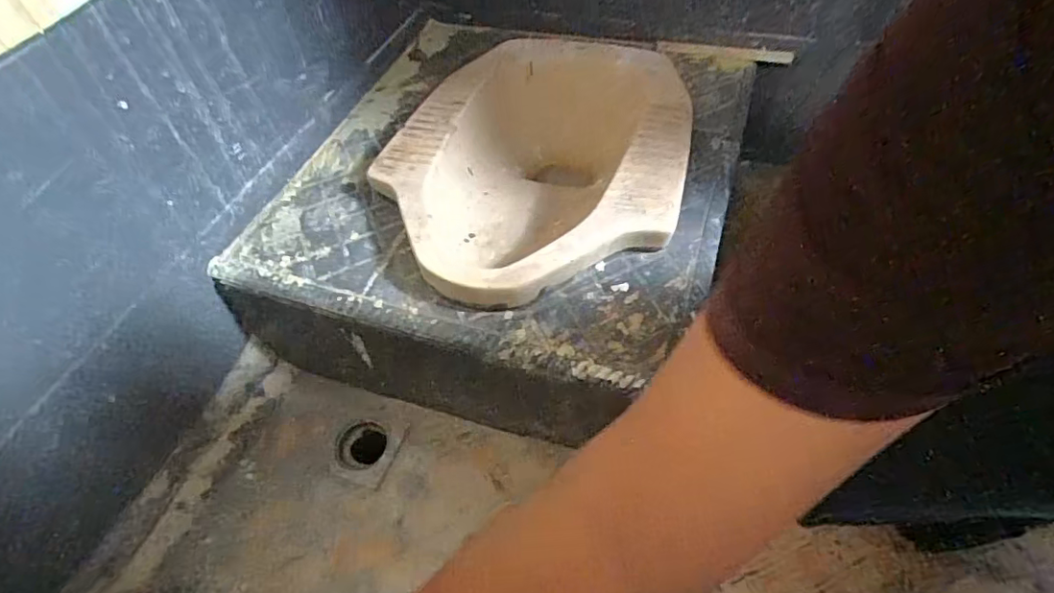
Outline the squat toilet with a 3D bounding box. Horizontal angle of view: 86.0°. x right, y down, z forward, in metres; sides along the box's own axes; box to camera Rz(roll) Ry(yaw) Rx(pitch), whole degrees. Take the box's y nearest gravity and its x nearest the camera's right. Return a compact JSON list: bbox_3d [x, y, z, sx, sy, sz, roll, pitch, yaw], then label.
[{"bbox_3d":[0.019,-0.159,0.786,0.371,0.162,0.485,13,54,16],"label":"squat toilet"}]

